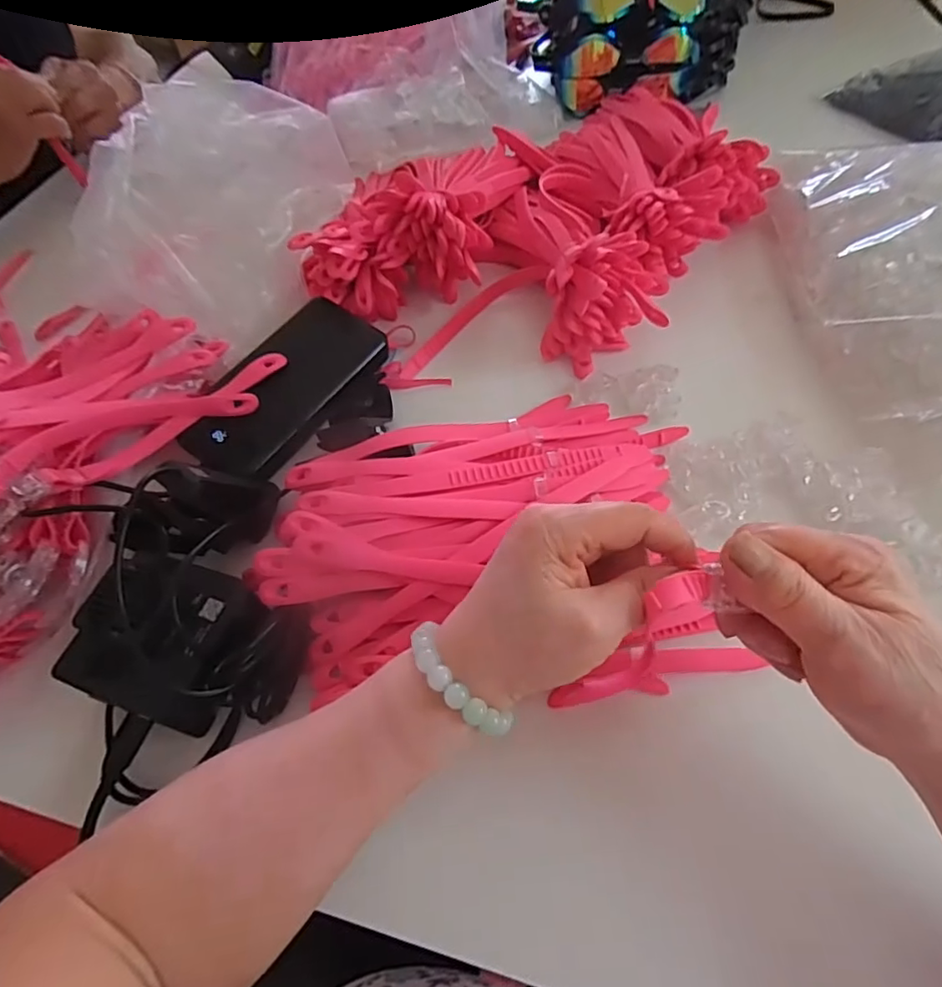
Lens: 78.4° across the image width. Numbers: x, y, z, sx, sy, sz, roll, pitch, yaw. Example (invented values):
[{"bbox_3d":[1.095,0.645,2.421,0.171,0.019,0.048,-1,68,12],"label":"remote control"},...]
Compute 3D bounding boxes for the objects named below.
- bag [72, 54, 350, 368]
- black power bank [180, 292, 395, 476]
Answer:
[{"bbox_3d":[-0.194,-0.221,0.457,0.154,0.137,0.186,16,60,15],"label":"bag"},{"bbox_3d":[-0.129,-0.077,0.413,0.073,0.016,0.152,36,68,3],"label":"black power bank"}]

